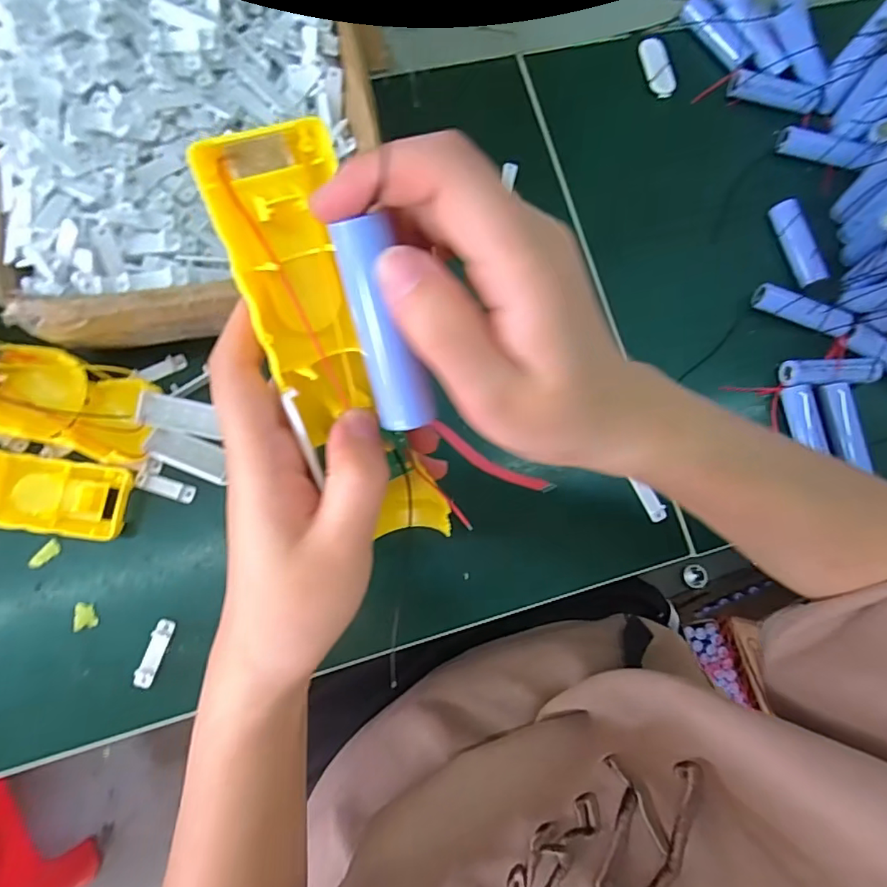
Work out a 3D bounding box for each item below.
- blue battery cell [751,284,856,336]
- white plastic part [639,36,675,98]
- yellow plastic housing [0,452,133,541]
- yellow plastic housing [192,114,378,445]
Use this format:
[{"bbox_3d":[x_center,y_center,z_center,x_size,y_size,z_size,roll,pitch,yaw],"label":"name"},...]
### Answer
[{"bbox_3d":[0.240,-0.091,0.369,0.019,0.014,0.068,-38,48,-8],"label":"blue battery cell"},{"bbox_3d":[0.169,-0.298,0.430,0.023,0.008,0.049,-15,81,-8],"label":"white plastic part"},{"bbox_3d":[-0.267,0.023,0.314,0.158,0.018,0.049,7,79,-4],"label":"yellow plastic housing"},{"bbox_3d":[-0.047,-0.053,0.179,0.038,0.019,0.095,-15,106,-7],"label":"yellow plastic housing"}]

